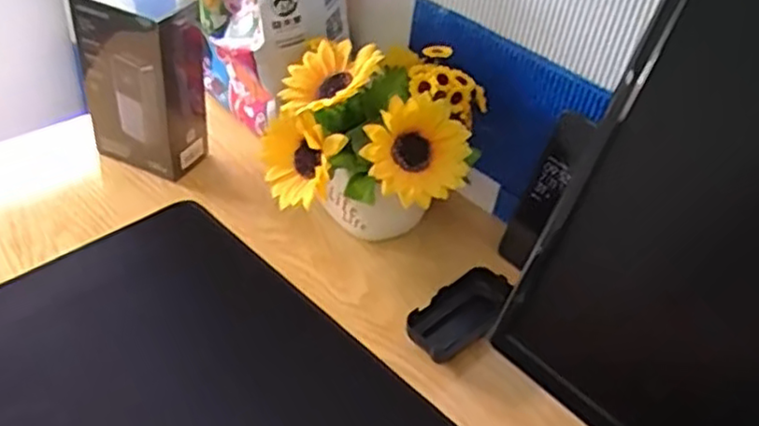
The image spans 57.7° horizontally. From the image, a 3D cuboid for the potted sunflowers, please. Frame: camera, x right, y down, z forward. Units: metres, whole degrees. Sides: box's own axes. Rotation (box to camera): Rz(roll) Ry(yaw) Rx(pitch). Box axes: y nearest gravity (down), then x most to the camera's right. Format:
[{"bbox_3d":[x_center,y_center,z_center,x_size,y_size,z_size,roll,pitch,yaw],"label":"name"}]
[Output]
[{"bbox_3d":[-0.002,-0.061,0.662,0.178,0.175,0.173,16,42,10],"label":"potted sunflowers"}]

